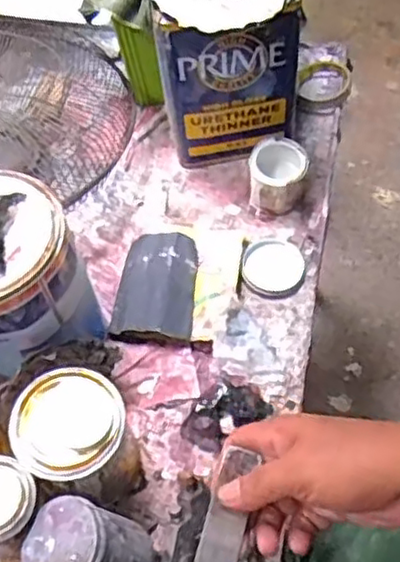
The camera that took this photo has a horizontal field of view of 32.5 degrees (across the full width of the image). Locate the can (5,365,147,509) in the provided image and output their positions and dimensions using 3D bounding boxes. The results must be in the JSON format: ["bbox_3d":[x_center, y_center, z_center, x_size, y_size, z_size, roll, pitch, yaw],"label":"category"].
[{"bbox_3d":[-0.116,0.164,0.681,0.098,0.149,0.099,0,60,0],"label":"can"}]

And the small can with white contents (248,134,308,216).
[{"bbox_3d":[0.100,-0.134,0.883,0.067,0.070,0.075,8,61,5],"label":"small can with white contents"}]

